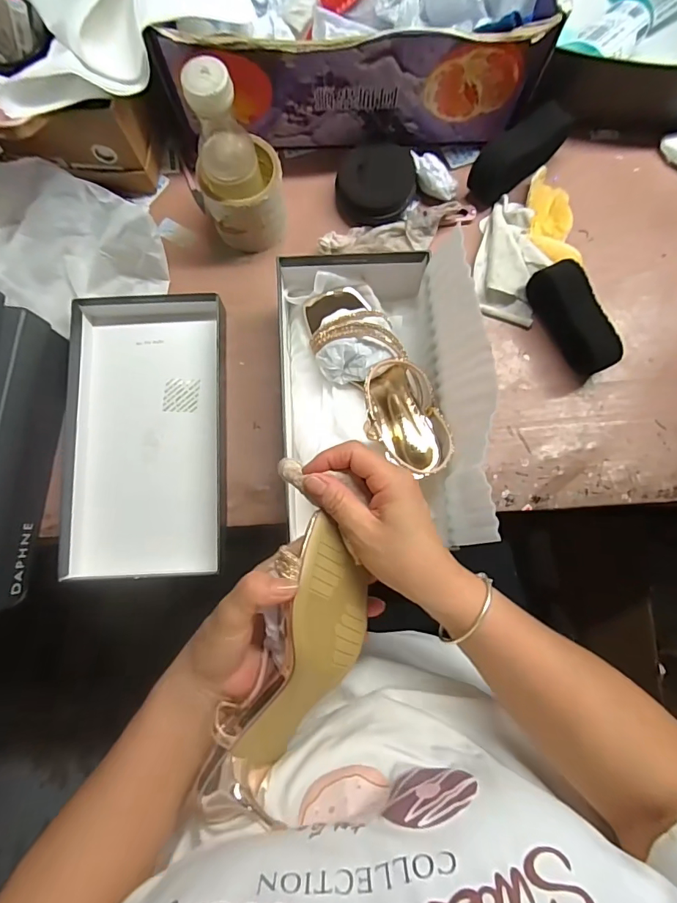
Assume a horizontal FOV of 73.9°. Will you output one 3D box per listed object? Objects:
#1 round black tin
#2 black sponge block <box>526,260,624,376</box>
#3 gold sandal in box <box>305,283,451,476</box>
[{"bbox_3d":[0.044,-0.320,0.542,0.092,0.033,0.080,2,81,0],"label":"round black tin"},{"bbox_3d":[0.267,-0.149,0.515,0.033,0.068,0.128,-26,82,-4],"label":"black sponge block"},{"bbox_3d":[0.039,-0.078,0.452,0.085,0.059,0.226,-30,82,-5],"label":"gold sandal in box"}]

